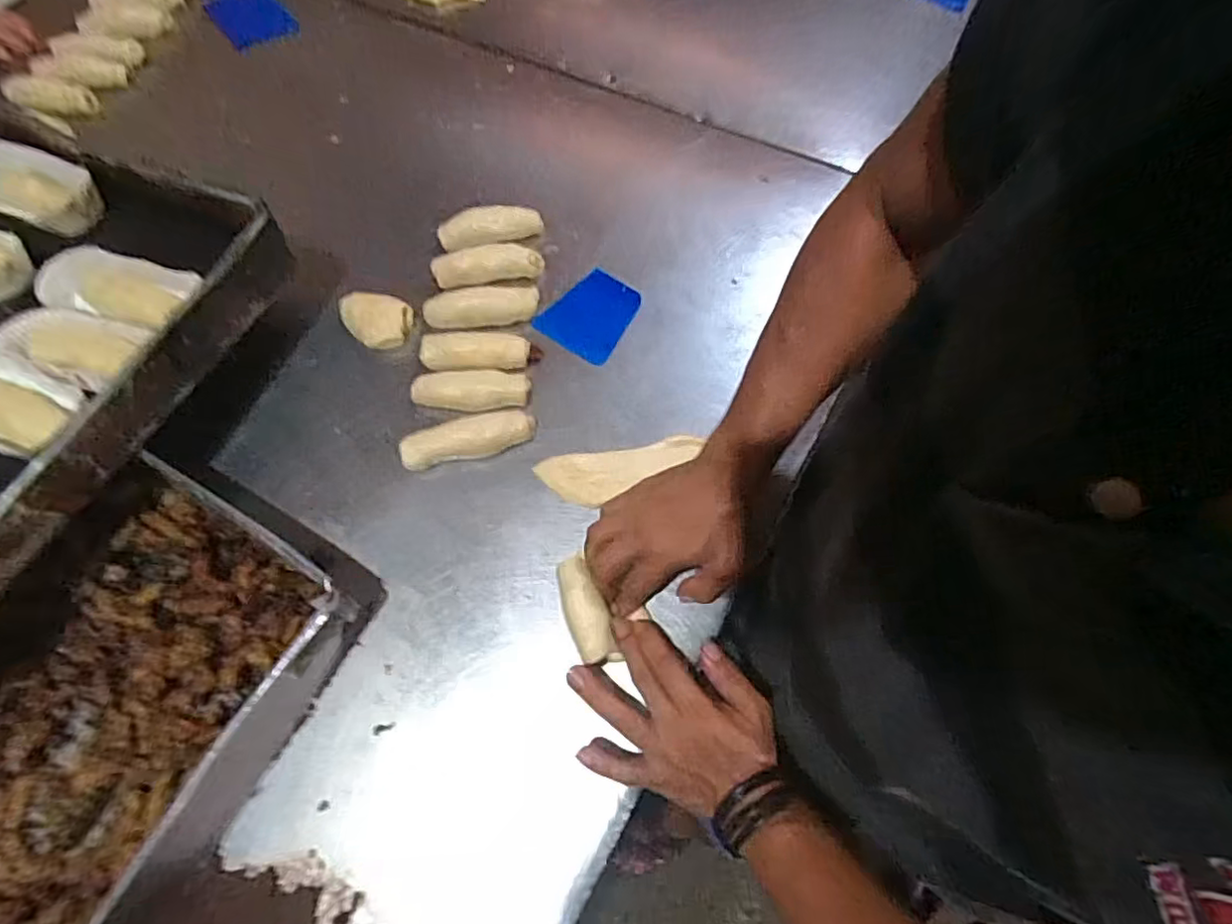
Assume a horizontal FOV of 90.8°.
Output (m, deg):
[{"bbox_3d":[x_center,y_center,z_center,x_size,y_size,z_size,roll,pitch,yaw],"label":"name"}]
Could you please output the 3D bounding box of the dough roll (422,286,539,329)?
[{"bbox_3d":[-0.126,-0.146,0.571,0.104,0.027,0.027,-7,67,-2],"label":"dough roll"}]

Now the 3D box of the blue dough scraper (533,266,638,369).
[{"bbox_3d":[-0.023,-0.142,0.579,0.081,0.008,0.087,32,76,14],"label":"blue dough scraper"}]

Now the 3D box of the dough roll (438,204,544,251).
[{"bbox_3d":[-0.125,-0.236,0.606,0.103,0.031,0.026,-15,67,-5],"label":"dough roll"}]

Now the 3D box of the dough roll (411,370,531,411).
[{"bbox_3d":[-0.129,-0.064,0.537,0.106,0.019,0.032,2,67,3],"label":"dough roll"}]

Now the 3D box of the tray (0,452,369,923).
[{"bbox_3d":[-0.365,0.201,0.407,0.222,0.068,0.377,21,69,10],"label":"tray"}]

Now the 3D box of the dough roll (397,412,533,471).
[{"bbox_3d":[-0.125,-0.020,0.514,0.112,0.026,0.028,-14,67,-4],"label":"dough roll"}]

